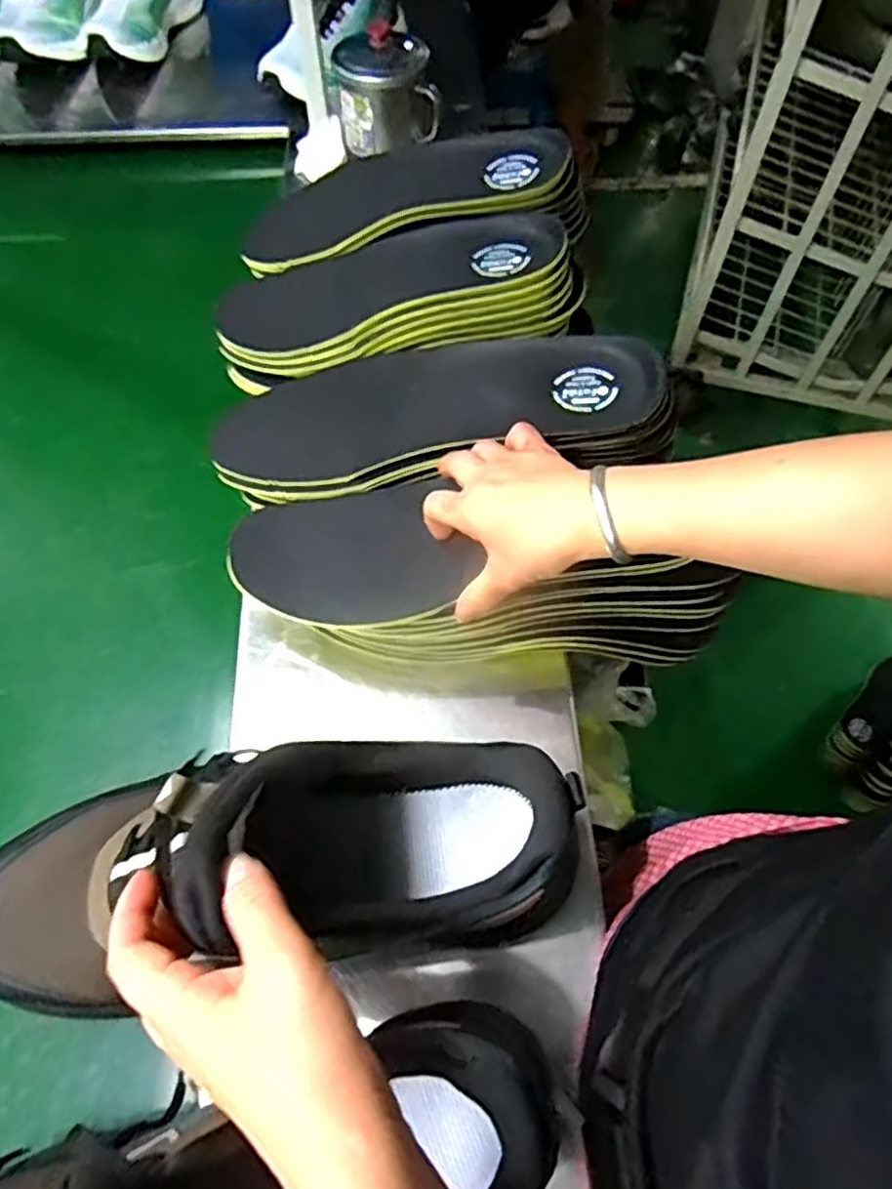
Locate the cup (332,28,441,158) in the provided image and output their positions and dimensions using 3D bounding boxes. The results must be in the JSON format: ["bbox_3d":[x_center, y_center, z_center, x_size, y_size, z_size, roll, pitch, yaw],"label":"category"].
[{"bbox_3d":[-0.065,-0.531,0.754,0.099,0.086,0.100,0,61,0],"label":"cup"}]

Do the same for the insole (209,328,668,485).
[{"bbox_3d":[-0.016,-0.132,0.502,0.313,0.017,0.080,-7,82,13],"label":"insole"}]

